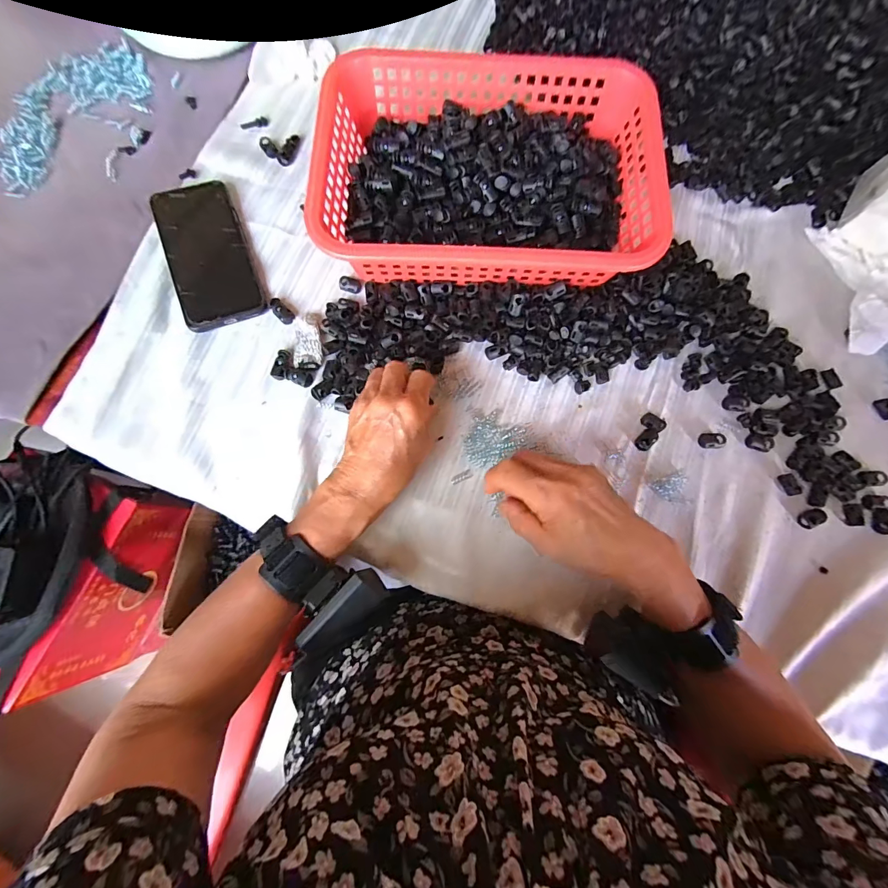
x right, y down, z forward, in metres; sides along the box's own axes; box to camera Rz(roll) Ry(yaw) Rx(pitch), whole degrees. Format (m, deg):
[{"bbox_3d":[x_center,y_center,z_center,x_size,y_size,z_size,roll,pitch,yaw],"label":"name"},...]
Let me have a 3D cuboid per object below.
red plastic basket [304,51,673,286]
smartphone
[{"bbox_3d":[0.039,-0.253,0.383,0.300,0.075,0.202,1,79,0],"label":"red plastic basket"},{"bbox_3d":[-0.237,-0.193,0.401,0.076,0.012,0.165,-21,80,-5],"label":"smartphone"}]

